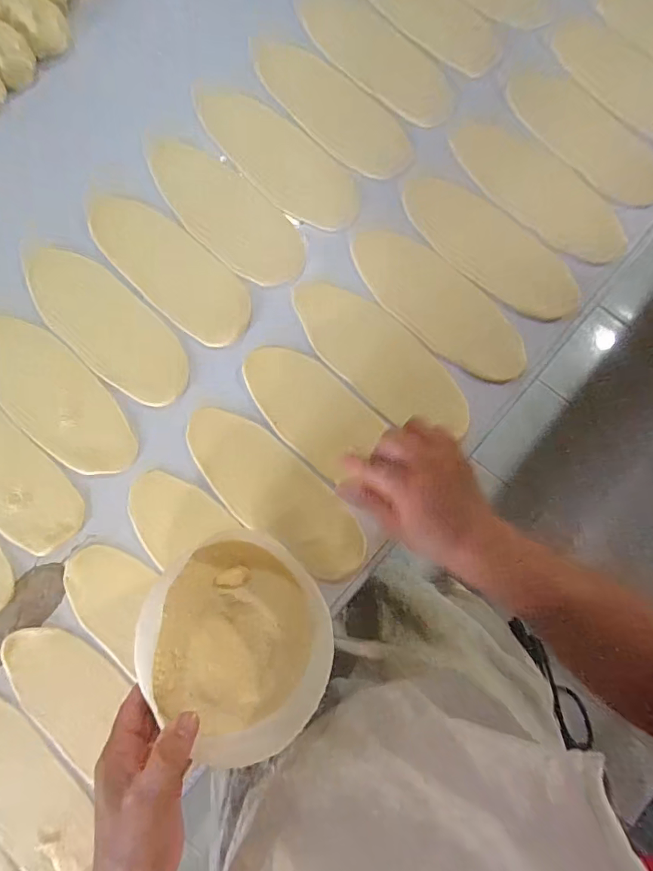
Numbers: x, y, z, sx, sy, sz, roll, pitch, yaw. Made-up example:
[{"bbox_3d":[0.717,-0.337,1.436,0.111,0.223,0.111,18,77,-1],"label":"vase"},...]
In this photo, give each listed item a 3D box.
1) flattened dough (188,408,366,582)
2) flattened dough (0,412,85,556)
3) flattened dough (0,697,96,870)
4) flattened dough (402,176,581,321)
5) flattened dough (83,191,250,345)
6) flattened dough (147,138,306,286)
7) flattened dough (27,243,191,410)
[{"bbox_3d":[-0.054,0.058,0.491,0.223,0.013,0.085,39,82,2],"label":"flattened dough"},{"bbox_3d":[-0.350,0.030,0.484,0.222,0.006,0.085,42,82,3],"label":"flattened dough"},{"bbox_3d":[-0.298,0.335,0.444,0.212,0.013,0.083,44,82,3],"label":"flattened dough"},{"bbox_3d":[0.189,-0.216,0.531,0.228,0.015,0.075,42,82,3],"label":"flattened dough"},{"bbox_3d":[-0.175,-0.188,0.521,0.219,0.011,0.084,43,82,3],"label":"flattened dough"},{"bbox_3d":[-0.118,-0.261,0.537,0.088,0.015,0.229,-44,87,-8],"label":"flattened dough"},{"bbox_3d":[-0.238,-0.121,0.504,0.216,0.007,0.088,42,82,3],"label":"flattened dough"}]

